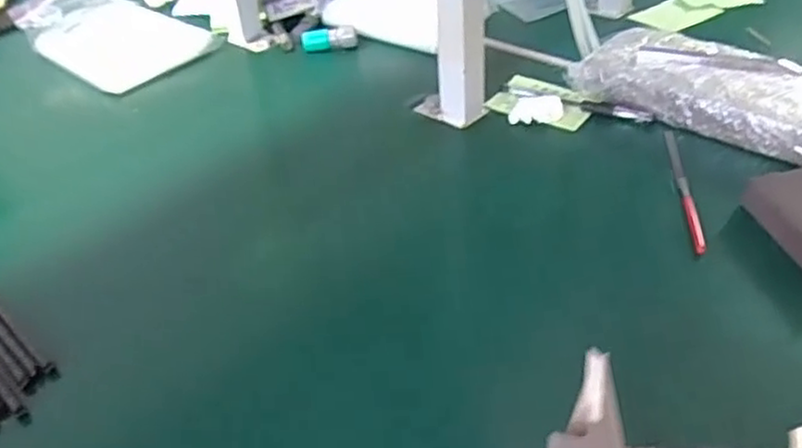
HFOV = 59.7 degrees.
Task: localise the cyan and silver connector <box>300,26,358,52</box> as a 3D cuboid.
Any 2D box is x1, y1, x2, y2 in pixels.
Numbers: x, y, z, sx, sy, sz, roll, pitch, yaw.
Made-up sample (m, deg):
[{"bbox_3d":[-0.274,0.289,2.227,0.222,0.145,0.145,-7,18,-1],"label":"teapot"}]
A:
[{"bbox_3d":[-0.079,-0.207,0.778,0.060,0.020,0.016,-5,40,-2],"label":"cyan and silver connector"}]

